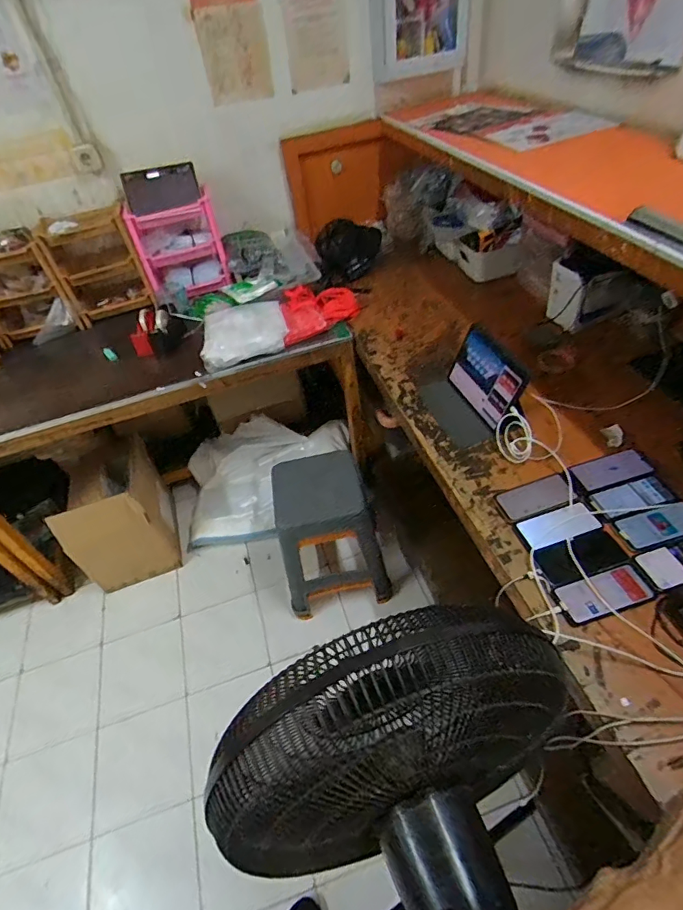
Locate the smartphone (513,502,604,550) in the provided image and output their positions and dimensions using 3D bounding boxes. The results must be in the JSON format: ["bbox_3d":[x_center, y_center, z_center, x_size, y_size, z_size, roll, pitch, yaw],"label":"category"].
[{"bbox_3d":[0.443,0.144,0.966,0.161,0.011,0.071,-18,49,-3],"label":"smartphone"}]

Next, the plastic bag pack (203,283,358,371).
[{"bbox_3d":[-0.192,-0.444,1.578,0.575,0.096,0.268,-21,47,-10],"label":"plastic bag pack"}]

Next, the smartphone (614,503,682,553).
[{"bbox_3d":[0.635,0.142,0.939,0.160,0.013,0.077,-18,51,-1],"label":"smartphone"}]

